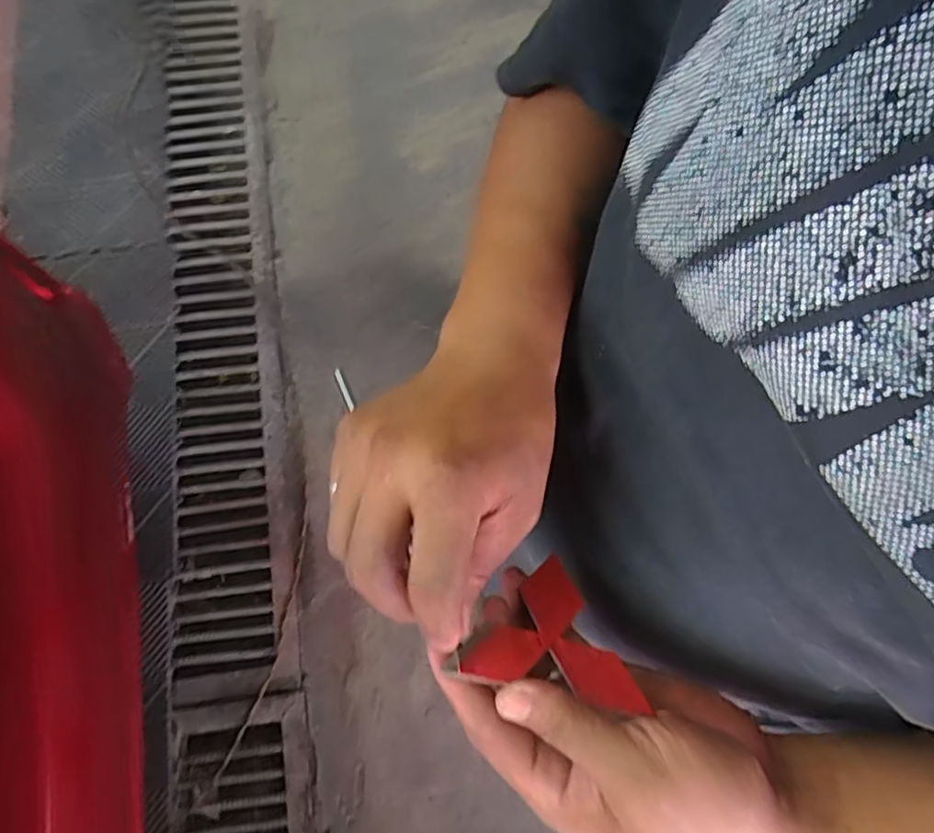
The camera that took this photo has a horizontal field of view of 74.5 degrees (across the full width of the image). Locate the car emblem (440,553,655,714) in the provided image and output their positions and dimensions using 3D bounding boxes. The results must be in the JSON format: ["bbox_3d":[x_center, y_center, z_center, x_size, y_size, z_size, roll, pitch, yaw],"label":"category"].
[{"bbox_3d":[0.046,0.105,0.281,0.073,0.004,0.082,23,39,32],"label":"car emblem"}]

